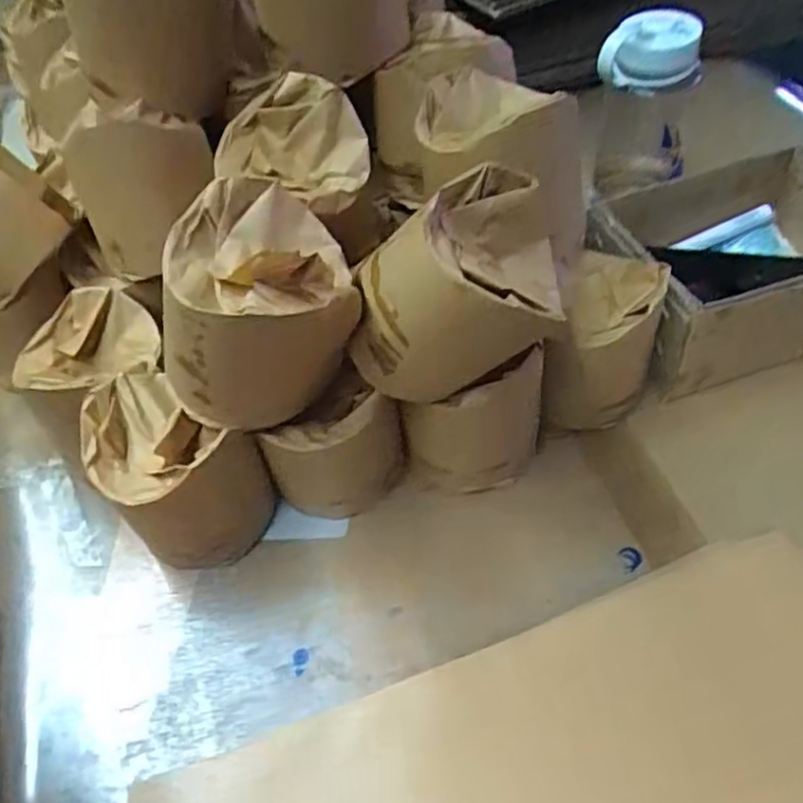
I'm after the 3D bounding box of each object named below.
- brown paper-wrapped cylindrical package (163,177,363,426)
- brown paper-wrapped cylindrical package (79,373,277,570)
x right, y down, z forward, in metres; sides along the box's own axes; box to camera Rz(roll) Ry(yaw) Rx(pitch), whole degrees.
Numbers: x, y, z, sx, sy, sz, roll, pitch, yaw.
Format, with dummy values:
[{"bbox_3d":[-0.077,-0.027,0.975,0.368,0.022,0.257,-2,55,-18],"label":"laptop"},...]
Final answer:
[{"bbox_3d":[-0.088,-0.053,0.433,0.117,0.138,0.106,10,53,-5],"label":"brown paper-wrapped cylindrical package"},{"bbox_3d":[-0.150,0.056,0.488,0.115,0.112,0.084,20,55,22],"label":"brown paper-wrapped cylindrical package"}]

